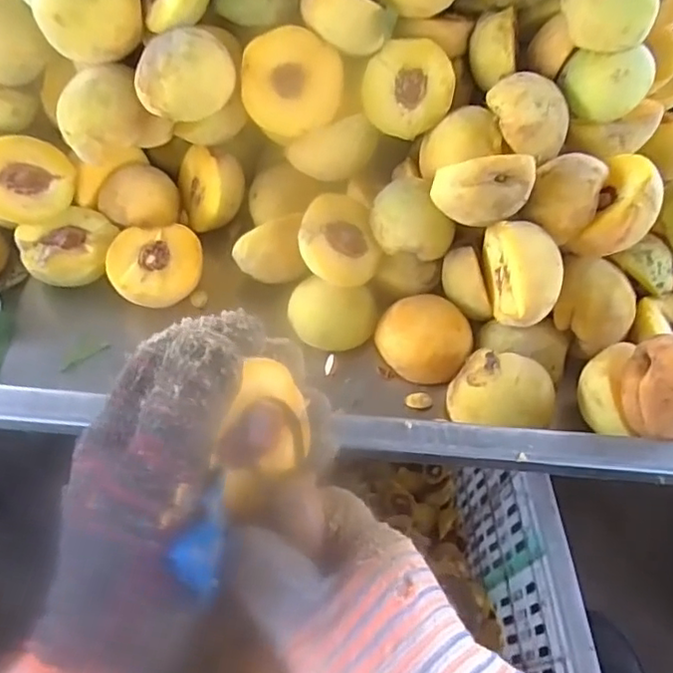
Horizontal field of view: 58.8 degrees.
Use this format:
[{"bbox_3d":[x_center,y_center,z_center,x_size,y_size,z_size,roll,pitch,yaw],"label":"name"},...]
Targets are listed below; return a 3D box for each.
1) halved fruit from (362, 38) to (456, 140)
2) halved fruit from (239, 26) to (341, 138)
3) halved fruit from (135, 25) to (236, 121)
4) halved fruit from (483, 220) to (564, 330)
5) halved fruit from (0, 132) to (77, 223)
[{"bbox_3d":[0.052,-0.181,0.446,0.063,0.033,0.067,19,95,0],"label":"halved fruit"},{"bbox_3d":[-0.034,-0.183,0.435,0.070,0.068,0.036,-1,18,-12],"label":"halved fruit"},{"bbox_3d":[-0.106,-0.178,0.404,0.066,0.035,0.057,-7,101,4],"label":"halved fruit"},{"bbox_3d":[0.124,-0.040,0.397,0.038,0.066,0.069,-2,56,-4],"label":"halved fruit"},{"bbox_3d":[-0.227,-0.111,0.435,0.056,0.023,0.064,30,82,-19],"label":"halved fruit"}]

